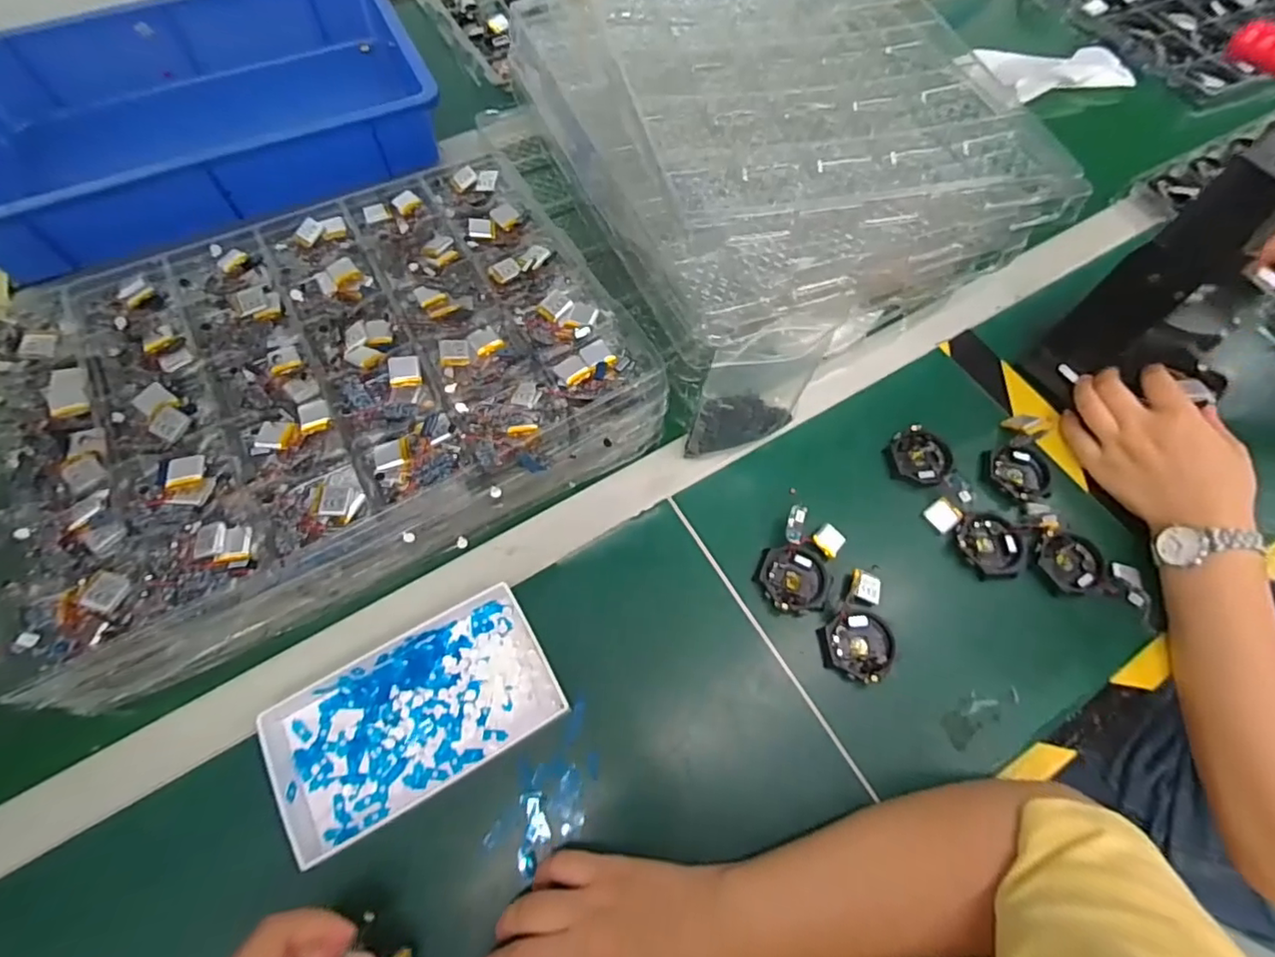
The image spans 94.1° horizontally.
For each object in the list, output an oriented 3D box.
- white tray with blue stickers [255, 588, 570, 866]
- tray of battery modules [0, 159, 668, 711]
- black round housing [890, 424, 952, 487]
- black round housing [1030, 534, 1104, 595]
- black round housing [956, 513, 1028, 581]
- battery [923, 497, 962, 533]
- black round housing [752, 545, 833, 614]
[{"bbox_3d":[-0.146,0.153,0.394,0.173,0.031,0.099,-29,69,-13],"label":"white tray with blue stickers"},{"bbox_3d":[-0.235,-0.070,0.466,0.439,0.093,0.309,-26,68,-12],"label":"tray of battery modules"},{"bbox_3d":[0.235,-0.019,0.494,0.048,0.014,0.051,0,65,0],"label":"black round housing"},{"bbox_3d":[0.334,0.064,0.459,0.044,0.007,0.050,41,72,17],"label":"black round housing"},{"bbox_3d":[0.276,0.051,0.462,0.050,0.011,0.051,0,65,0],"label":"black round housing"},{"bbox_3d":[0.242,0.029,0.469,0.023,0.006,0.022,-35,70,-15],"label":"battery"},{"bbox_3d":[0.117,0.076,0.446,0.054,0.009,0.048,5,65,2],"label":"black round housing"}]

